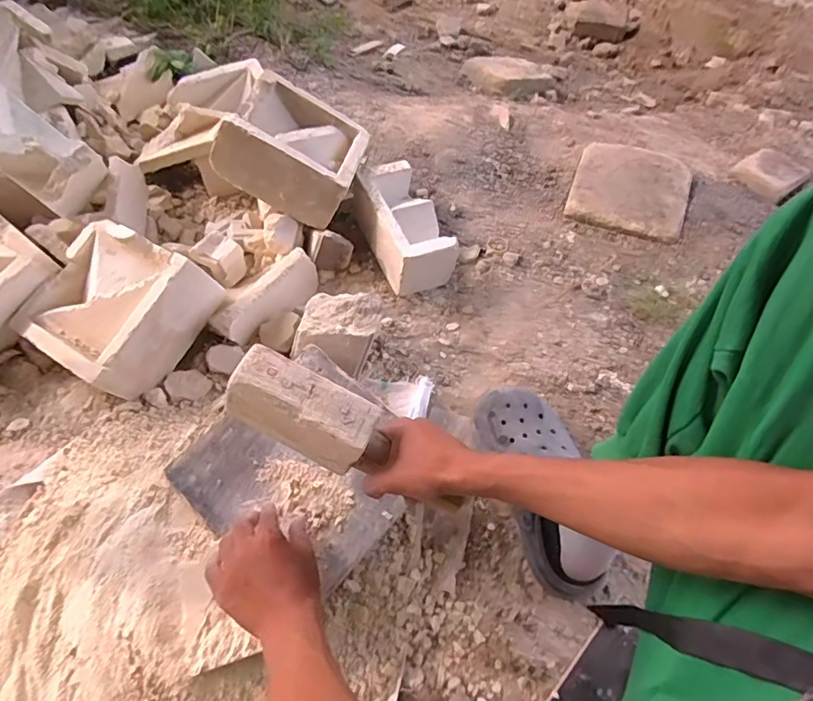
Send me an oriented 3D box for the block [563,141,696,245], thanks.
[{"bbox_3d":[0.416,-0.305,0.939,0.200,0.043,0.206,21,61,6],"label":"block"}]

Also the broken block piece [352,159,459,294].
[{"bbox_3d":[-0.006,-0.210,0.856,0.099,0.099,0.207,-20,65,-16],"label":"broken block piece"}]

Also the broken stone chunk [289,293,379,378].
[{"bbox_3d":[-0.097,-0.023,0.739,0.111,0.100,0.100,15,59,5],"label":"broken stone chunk"}]

